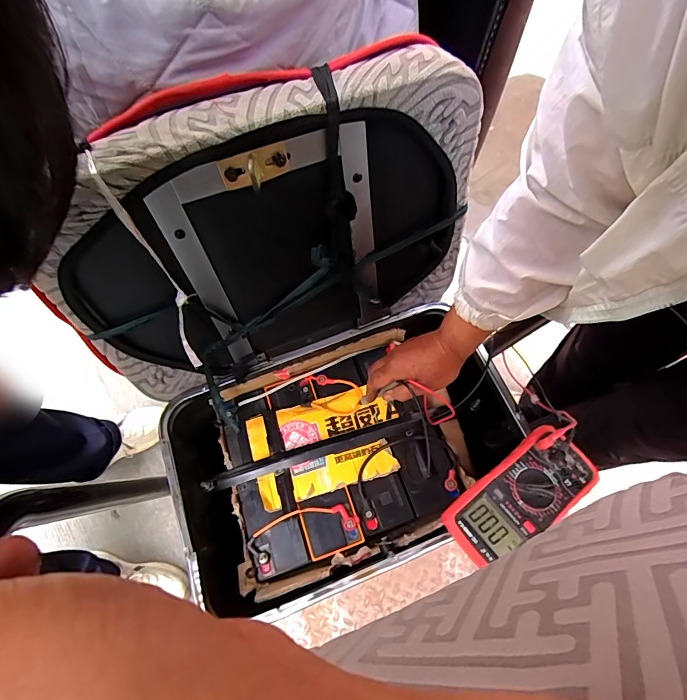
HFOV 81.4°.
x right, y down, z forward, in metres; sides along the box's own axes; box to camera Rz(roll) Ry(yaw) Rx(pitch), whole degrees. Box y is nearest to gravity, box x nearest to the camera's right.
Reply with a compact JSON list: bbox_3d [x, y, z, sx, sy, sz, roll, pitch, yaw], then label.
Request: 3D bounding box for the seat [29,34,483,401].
[{"bbox_3d":[-0.082,-0.122,0.488,0.476,0.340,0.120,-20,53,-7],"label":"seat"}]

